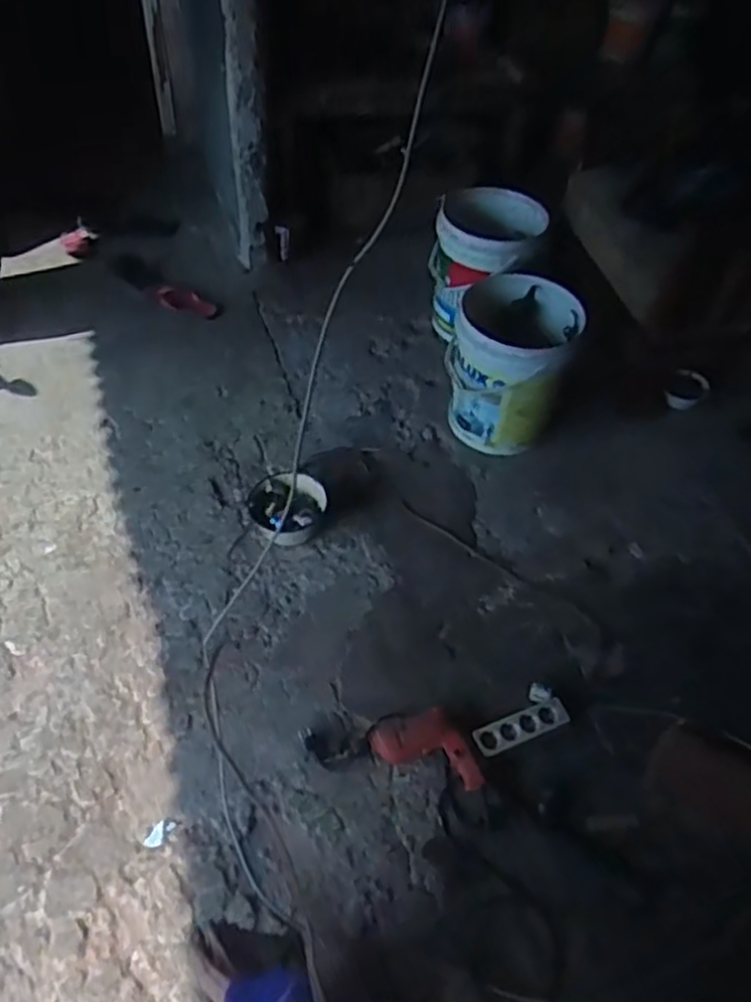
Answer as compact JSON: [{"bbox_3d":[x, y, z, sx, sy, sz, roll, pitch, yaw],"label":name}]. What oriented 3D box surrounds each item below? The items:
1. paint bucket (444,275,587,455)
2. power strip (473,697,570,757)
[{"bbox_3d":[0.342,-0.348,1.899,0.299,0.359,0.323,1,52,-2],"label":"paint bucket"},{"bbox_3d":[0.287,0.453,1.456,0.200,0.046,0.060,-18,55,-16],"label":"power strip"}]

